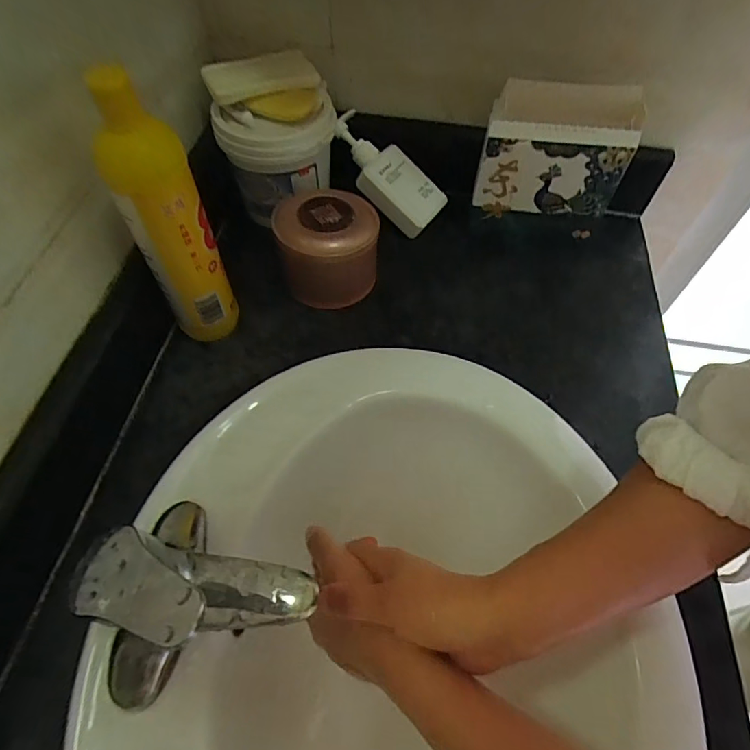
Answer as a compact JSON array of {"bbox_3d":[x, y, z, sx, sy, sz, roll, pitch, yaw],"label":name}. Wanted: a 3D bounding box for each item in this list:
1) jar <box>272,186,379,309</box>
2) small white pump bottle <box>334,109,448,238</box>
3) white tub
[{"bbox_3d":[-0.046,-0.125,0.486,0.099,0.084,0.099,-8,57,-6],"label":"jar"},{"bbox_3d":[0.011,-0.232,0.545,0.151,0.028,0.069,47,65,-3],"label":"small white pump bottle"},{"bbox_3d":[-0.104,-0.256,0.515,0.122,0.142,0.111,-9,57,-7],"label":"white tub"}]

